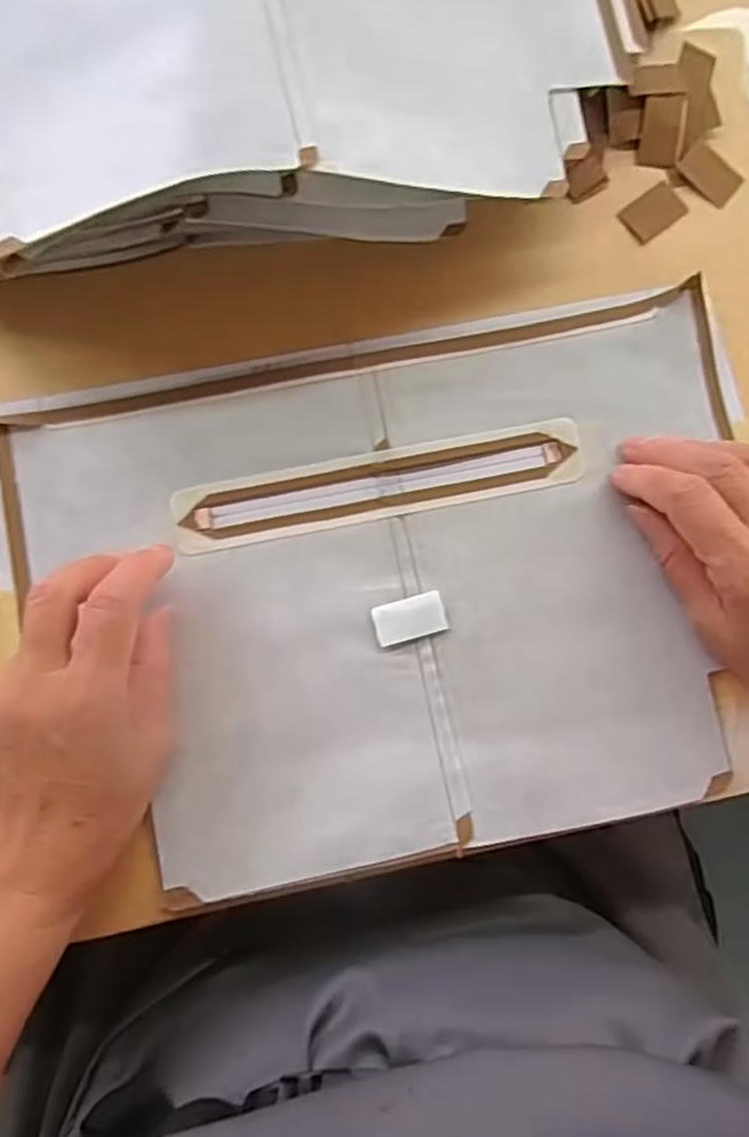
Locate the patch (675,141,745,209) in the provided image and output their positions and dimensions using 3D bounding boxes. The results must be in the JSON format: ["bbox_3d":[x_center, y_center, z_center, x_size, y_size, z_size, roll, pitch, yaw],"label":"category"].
[{"bbox_3d":[0.176,-0.207,0.379,0.033,0.004,0.021,45,84,4],"label":"patch"}]

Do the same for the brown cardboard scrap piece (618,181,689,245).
[{"bbox_3d":[0.146,-0.186,0.377,0.033,0.004,0.022,-37,85,-6],"label":"brown cardboard scrap piece"}]

